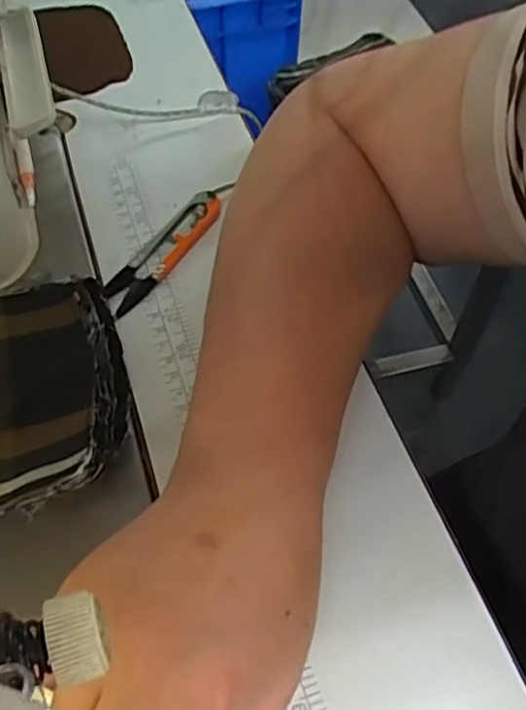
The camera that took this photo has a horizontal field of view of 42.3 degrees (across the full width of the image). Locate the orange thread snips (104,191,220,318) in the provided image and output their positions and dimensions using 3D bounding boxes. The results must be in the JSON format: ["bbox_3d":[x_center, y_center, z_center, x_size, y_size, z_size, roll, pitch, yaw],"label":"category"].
[{"bbox_3d":[-0.055,-0.061,0.384,0.023,0.012,0.091,33,59,20],"label":"orange thread snips"}]

